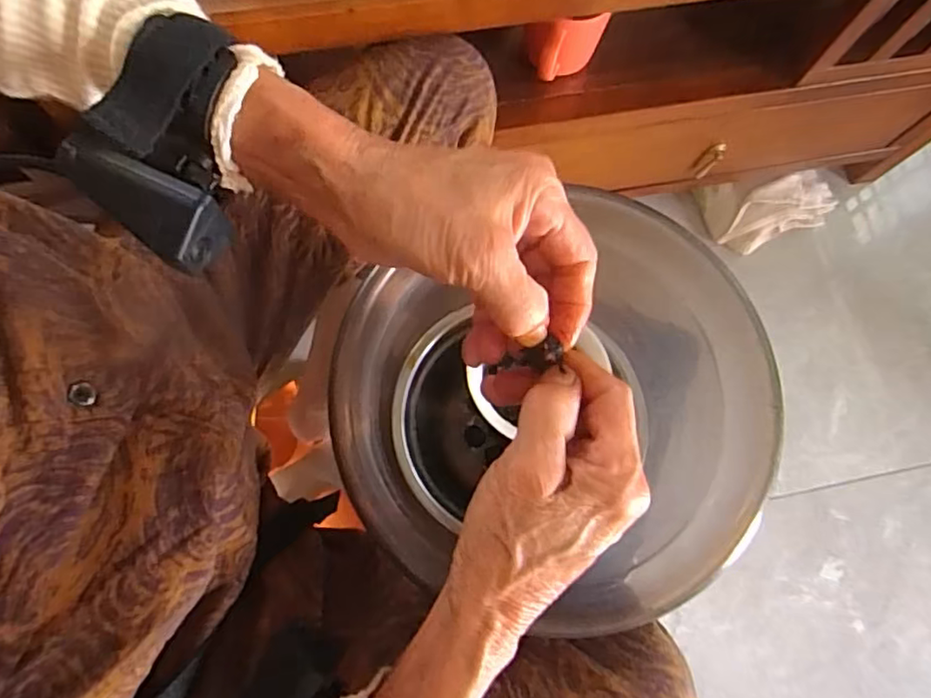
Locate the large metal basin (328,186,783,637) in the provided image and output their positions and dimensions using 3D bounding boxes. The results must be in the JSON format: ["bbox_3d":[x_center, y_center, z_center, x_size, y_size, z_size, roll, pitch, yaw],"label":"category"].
[{"bbox_3d":[0.057,0.042,0.360,0.232,0.092,0.207,-21,78,-7],"label":"large metal basin"}]

